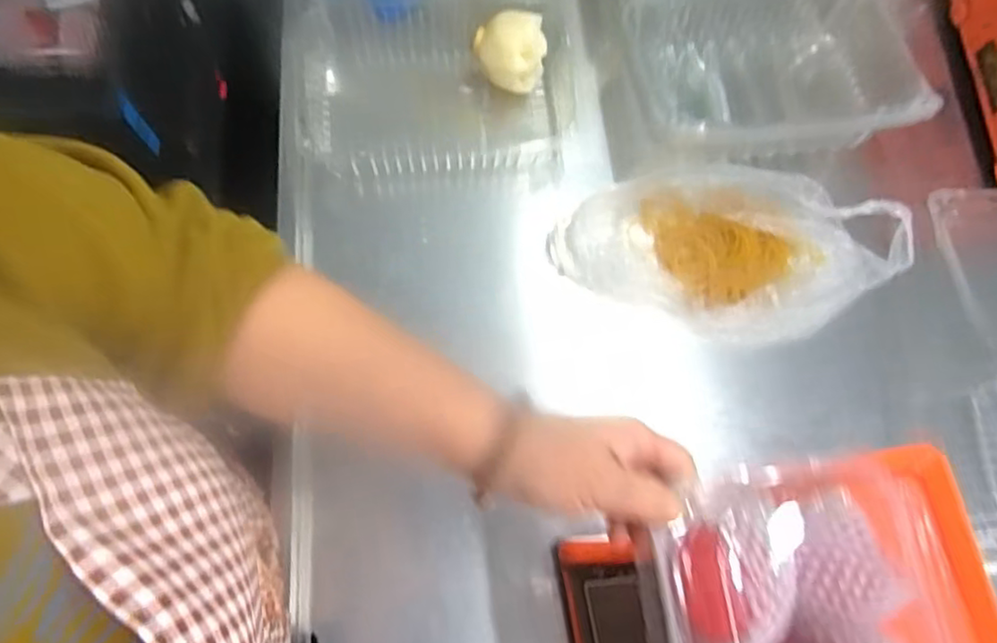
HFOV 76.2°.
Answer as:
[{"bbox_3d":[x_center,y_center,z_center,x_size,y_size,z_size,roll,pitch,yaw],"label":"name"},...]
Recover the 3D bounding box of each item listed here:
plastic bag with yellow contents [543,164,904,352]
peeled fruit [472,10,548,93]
[{"bbox_3d":[0.224,-0.065,0.611,0.331,0.052,0.162,0,72,-2],"label":"plastic bag with yellow contents"},{"bbox_3d":[0.012,-0.274,0.641,0.072,0.057,0.060,16,72,3],"label":"peeled fruit"}]

